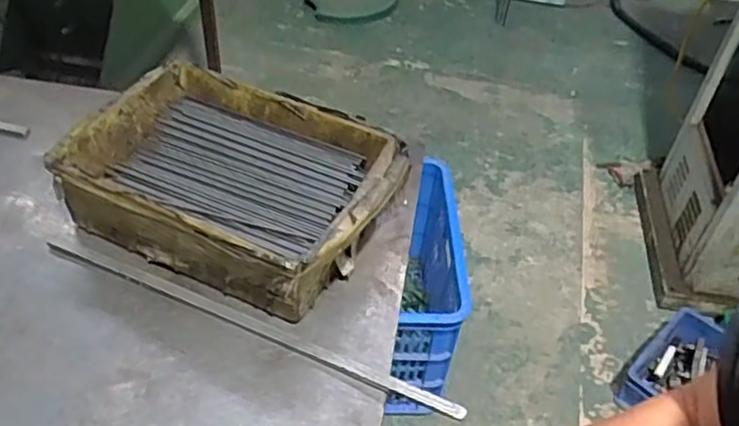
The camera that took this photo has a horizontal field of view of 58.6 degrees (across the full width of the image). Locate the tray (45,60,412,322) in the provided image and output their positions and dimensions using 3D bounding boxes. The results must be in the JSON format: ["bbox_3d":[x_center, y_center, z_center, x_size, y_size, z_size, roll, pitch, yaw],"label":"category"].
[{"bbox_3d":[-0.114,-0.022,0.569,0.257,0.079,0.177,21,45,16],"label":"tray"}]

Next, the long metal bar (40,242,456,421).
[{"bbox_3d":[-0.098,0.086,0.508,0.354,0.008,0.010,19,44,14],"label":"long metal bar"}]

